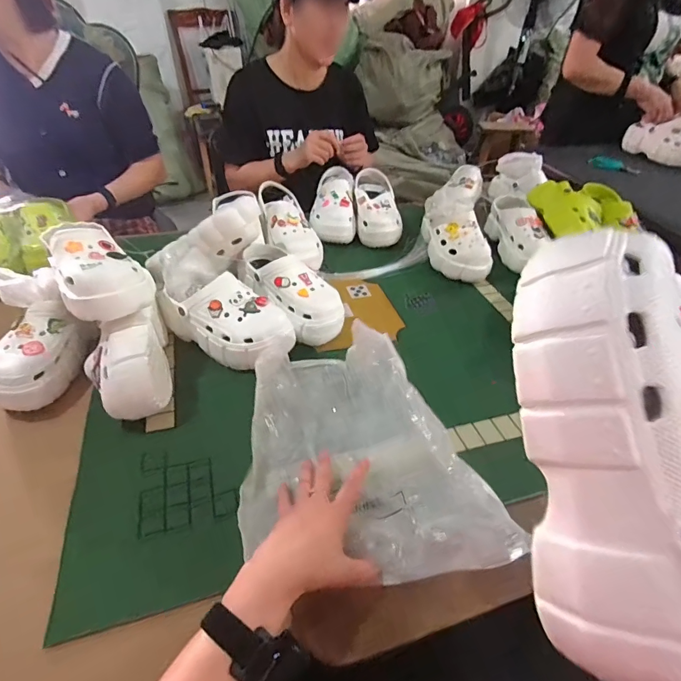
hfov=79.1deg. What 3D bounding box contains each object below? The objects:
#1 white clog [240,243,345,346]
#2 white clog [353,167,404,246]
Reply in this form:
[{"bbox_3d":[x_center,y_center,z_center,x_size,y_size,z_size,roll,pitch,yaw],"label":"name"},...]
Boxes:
[{"bbox_3d":[-0.089,-0.091,0.742,0.104,0.094,0.243,-28,50,-29],"label":"white clog"},{"bbox_3d":[0.093,-0.349,1.053,0.114,0.108,0.251,1,42,0],"label":"white clog"}]

